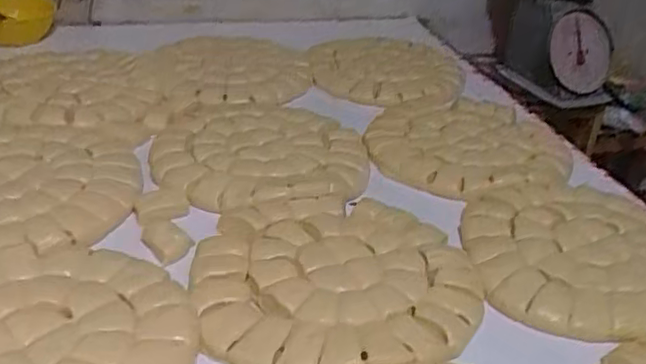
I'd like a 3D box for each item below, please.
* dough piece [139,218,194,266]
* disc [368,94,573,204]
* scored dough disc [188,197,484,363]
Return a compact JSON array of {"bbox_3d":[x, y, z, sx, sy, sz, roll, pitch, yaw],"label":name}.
[{"bbox_3d":[-0.184,0.069,0.766,0.043,0.018,0.067,-24,43,-37],"label":"dough piece"},{"bbox_3d":[0.223,-0.067,1.023,0.312,0.016,0.303,4,33,-2],"label":"disc"},{"bbox_3d":[0.013,0.099,0.725,0.306,0.016,0.278,-5,34,-16],"label":"scored dough disc"}]

